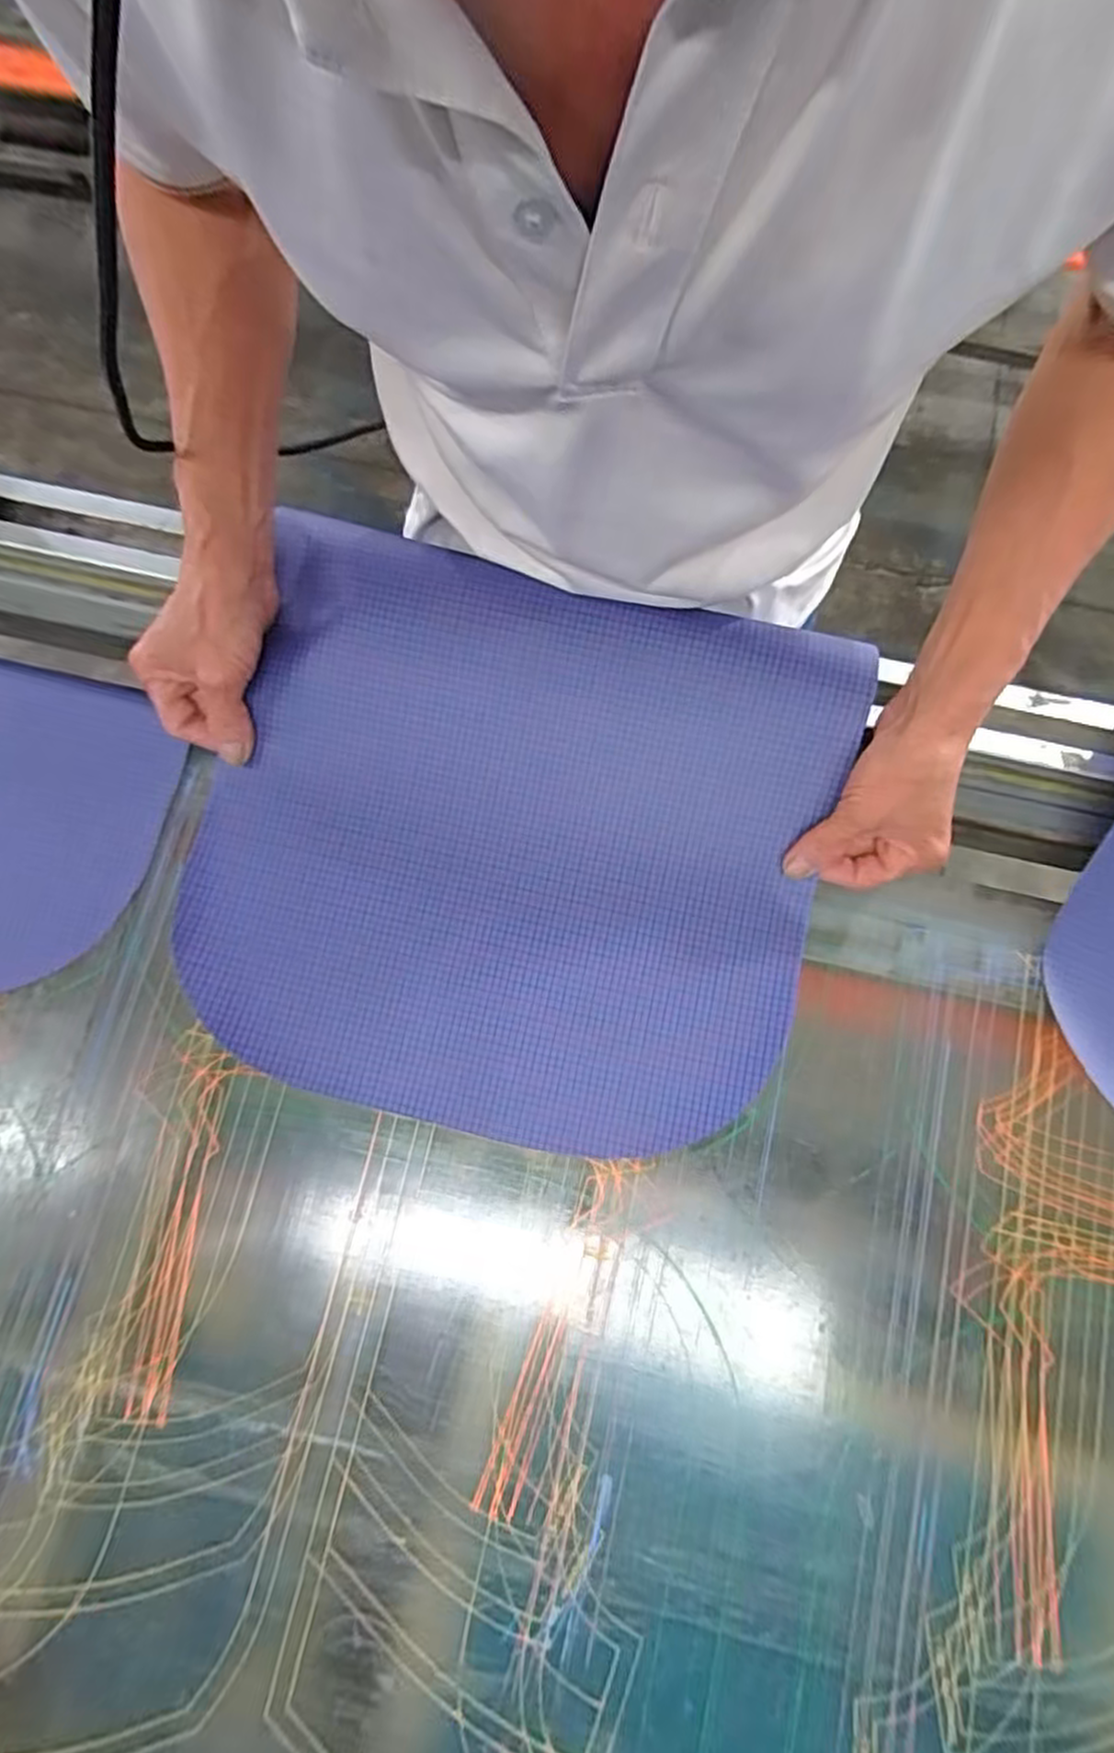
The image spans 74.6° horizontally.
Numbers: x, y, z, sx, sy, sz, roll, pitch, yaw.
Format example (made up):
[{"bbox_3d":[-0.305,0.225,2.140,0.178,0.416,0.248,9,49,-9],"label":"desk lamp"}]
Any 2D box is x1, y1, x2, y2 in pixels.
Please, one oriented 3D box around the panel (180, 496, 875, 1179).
[{"bbox_3d":[-0.029,-0.017,0.436,0.361,0.063,0.318,14,78,4],"label":"panel"}]

